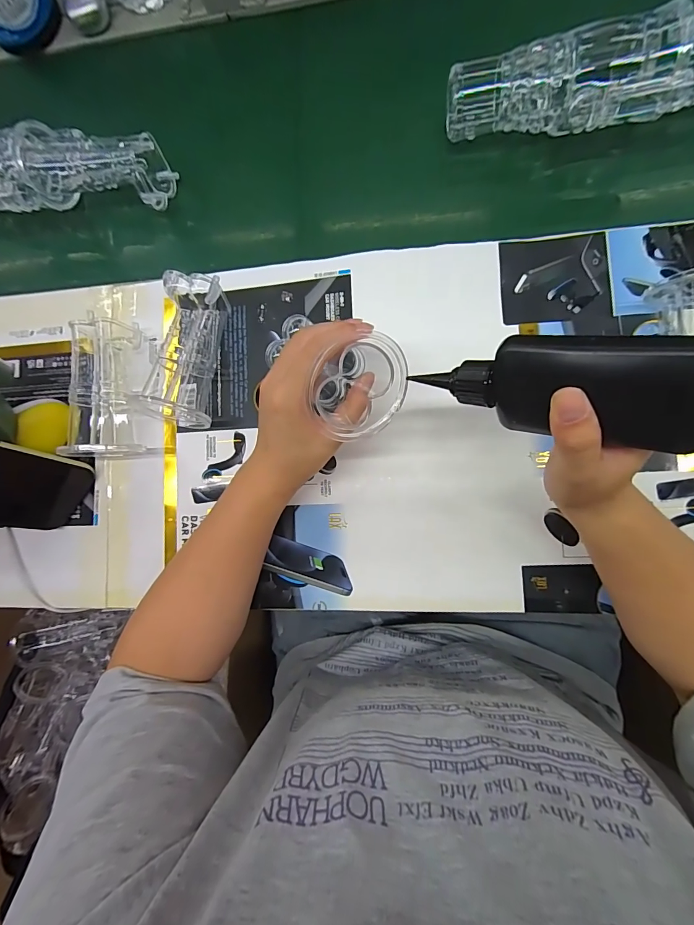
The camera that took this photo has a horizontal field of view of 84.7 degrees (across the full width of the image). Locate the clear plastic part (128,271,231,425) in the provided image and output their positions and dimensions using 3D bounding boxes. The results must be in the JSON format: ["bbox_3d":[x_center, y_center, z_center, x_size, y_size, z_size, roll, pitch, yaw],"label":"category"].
[{"bbox_3d":[-0.150,-0.104,0.361,0.059,0.056,0.132,12,87,8],"label":"clear plastic part"}]

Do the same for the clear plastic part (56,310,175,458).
[{"bbox_3d":[-0.223,-0.070,0.367,0.074,0.053,0.133,1,86,8],"label":"clear plastic part"}]

